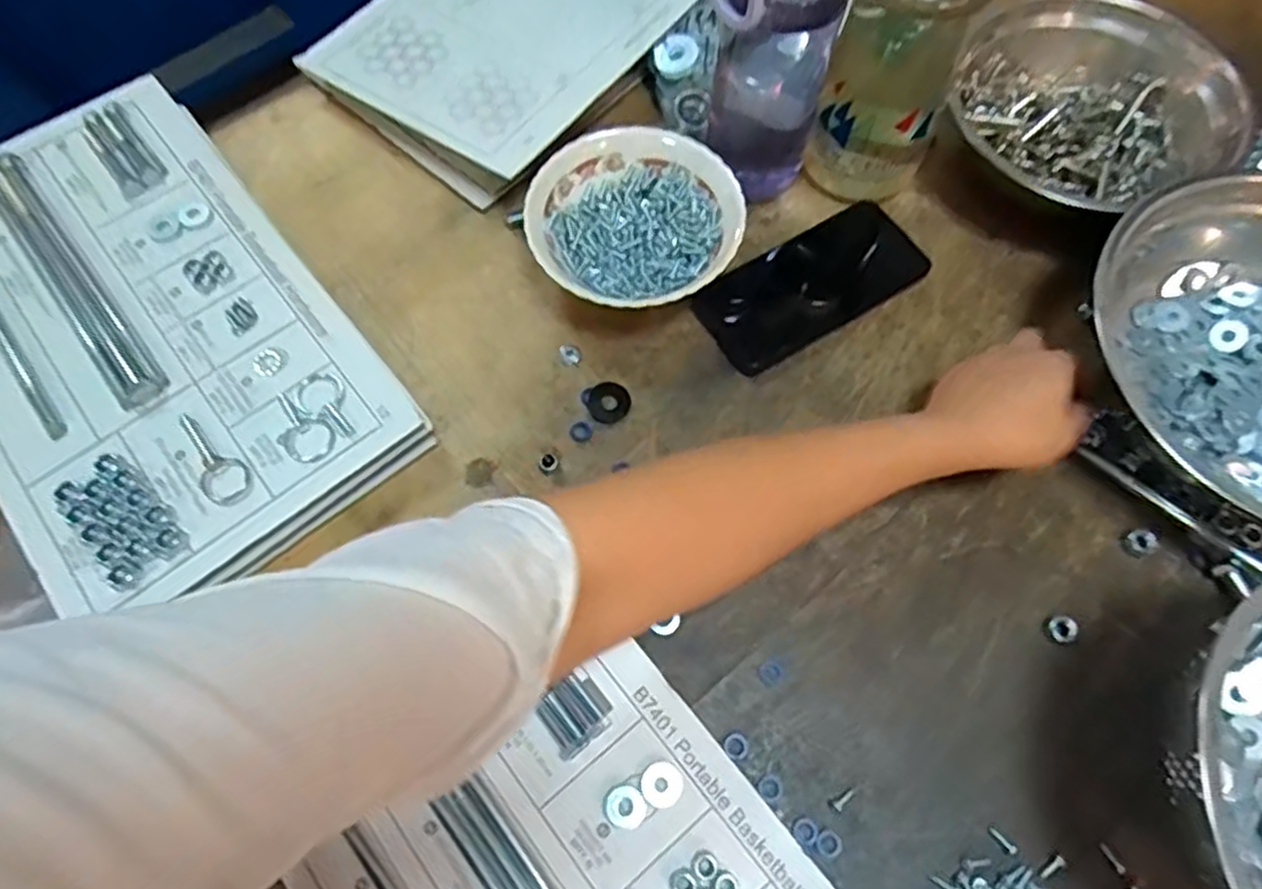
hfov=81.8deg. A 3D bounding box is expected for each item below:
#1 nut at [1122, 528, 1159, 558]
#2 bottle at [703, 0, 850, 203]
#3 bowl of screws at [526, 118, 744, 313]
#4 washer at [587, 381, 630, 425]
[{"bbox_3d":[0.320,0.062,0.456,0.019,0.011,0.017,-26,69,-9],"label":"nut"},{"bbox_3d":[0.090,-0.255,0.480,0.082,0.210,0.079,11,68,6],"label":"bottle"},{"bbox_3d":[0.004,-0.150,0.522,0.139,0.058,0.141,-1,67,1],"label":"bowl of screws"},{"bbox_3d":[-0.015,-0.030,0.501,0.028,0.004,0.031,34,72,14],"label":"washer"}]

